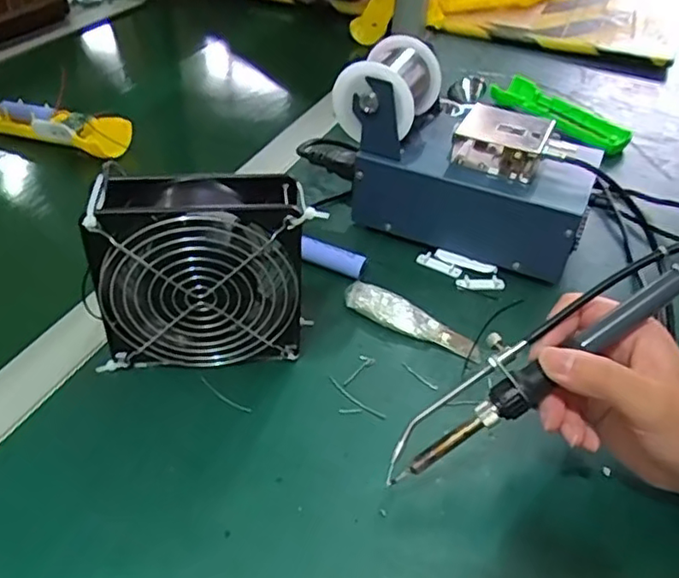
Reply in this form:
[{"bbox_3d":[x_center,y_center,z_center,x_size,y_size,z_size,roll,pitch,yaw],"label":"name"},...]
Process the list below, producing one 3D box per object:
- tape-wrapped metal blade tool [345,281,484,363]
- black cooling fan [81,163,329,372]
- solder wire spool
[{"bbox_3d":[0.053,0.022,0.456,0.106,0.015,0.024,20,42,18],"label":"tape-wrapped metal blade tool"},{"bbox_3d":[-0.083,-0.008,0.395,0.127,0.121,0.047,-1,40,-6],"label":"black cooling fan"},{"bbox_3d":[0.040,-0.162,0.508,0.071,0.061,0.079,22,43,20],"label":"solder wire spool"}]

